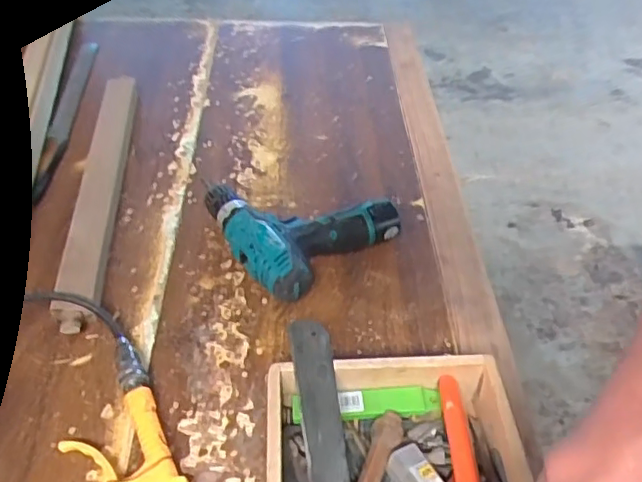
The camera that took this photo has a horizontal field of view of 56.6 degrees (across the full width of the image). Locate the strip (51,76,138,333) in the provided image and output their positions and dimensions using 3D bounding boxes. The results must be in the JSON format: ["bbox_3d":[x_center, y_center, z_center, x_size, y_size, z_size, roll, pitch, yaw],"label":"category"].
[{"bbox_3d":[-0.288,-0.094,0.785,0.047,0.044,0.513,-5,44,-7],"label":"strip"}]

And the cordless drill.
[{"bbox_3d":[-0.034,-0.025,0.717,0.184,0.053,0.183,-32,53,-31],"label":"cordless drill"}]

